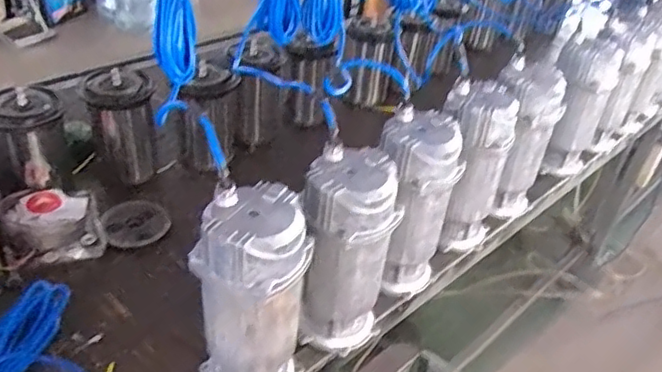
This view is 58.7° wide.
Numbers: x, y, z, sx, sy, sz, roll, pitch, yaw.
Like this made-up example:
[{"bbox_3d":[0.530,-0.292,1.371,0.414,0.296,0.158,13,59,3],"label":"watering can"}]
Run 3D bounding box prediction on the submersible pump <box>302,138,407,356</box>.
[{"bbox_3d":[0.021,0.101,0.856,0.129,0.290,0.117,7,36,0],"label":"submersible pump"}]

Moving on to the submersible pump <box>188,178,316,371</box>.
[{"bbox_3d":[-0.104,0.152,0.764,0.140,0.291,0.121,-2,37,-12],"label":"submersible pump"}]

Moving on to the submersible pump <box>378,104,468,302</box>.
[{"bbox_3d":[0.124,0.034,0.977,0.126,0.290,0.127,32,43,30],"label":"submersible pump"}]

